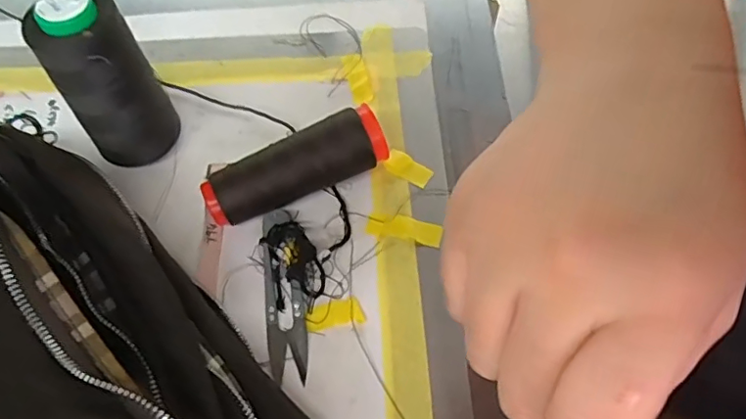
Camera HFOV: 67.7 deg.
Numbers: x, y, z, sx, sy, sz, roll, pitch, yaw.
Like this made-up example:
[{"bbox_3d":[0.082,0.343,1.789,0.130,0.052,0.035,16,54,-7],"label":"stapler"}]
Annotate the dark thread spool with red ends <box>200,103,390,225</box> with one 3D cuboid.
[{"bbox_3d":[-0.047,-0.024,0.345,0.112,0.039,0.032,-23,63,-11],"label":"dark thread spool with red ends"}]

